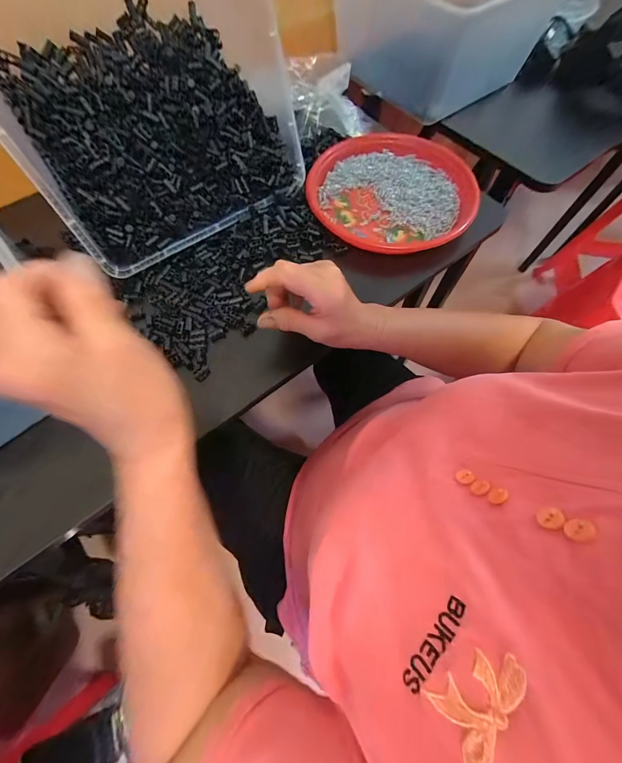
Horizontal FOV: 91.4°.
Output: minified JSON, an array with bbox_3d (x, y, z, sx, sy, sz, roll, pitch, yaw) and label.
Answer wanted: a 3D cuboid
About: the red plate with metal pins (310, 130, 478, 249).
[{"bbox_3d":[0.115,-0.276,0.443,0.235,0.029,0.215,0,68,0],"label":"red plate with metal pins"}]

